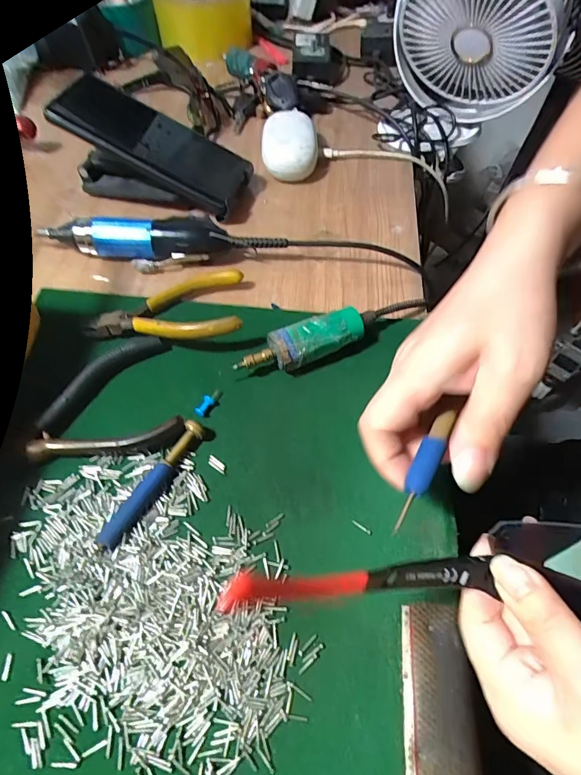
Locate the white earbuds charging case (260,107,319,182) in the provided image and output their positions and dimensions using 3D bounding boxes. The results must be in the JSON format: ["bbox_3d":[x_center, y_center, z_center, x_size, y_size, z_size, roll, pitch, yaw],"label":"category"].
[{"bbox_3d":[0.000,-0.250,0.451,0.055,0.033,0.092,2,57,1],"label":"white earbuds charging case"}]

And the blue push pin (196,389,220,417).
[{"bbox_3d":[-0.055,0.009,0.295,0.009,0.007,0.023,18,59,11],"label":"blue push pin"}]

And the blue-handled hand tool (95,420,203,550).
[{"bbox_3d":[-0.082,0.056,0.259,0.013,0.013,0.085,29,62,17],"label":"blue-handled hand tool"}]

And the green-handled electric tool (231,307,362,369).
[{"bbox_3d":[0.008,-0.029,0.305,0.090,0.030,0.023,-20,60,-13],"label":"green-handled electric tool"}]

